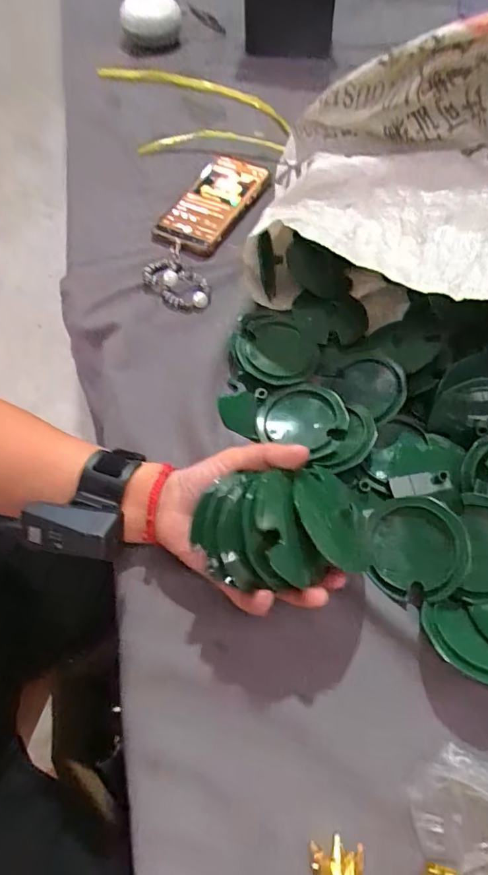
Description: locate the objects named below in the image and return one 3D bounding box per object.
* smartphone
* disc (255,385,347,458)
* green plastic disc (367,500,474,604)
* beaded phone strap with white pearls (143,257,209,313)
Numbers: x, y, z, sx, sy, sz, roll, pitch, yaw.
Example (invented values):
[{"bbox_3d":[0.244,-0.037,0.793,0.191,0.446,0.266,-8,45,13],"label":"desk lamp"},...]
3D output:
[{"bbox_3d":[-0.036,-0.270,0.552,0.082,0.018,0.162,22,65,13],"label":"smartphone"},{"bbox_3d":[0.051,-0.017,0.415,0.073,0.013,0.067,0,60,-1],"label":"disc"},{"bbox_3d":[0.130,0.082,0.350,0.066,0.006,0.072,-8,65,17],"label":"green plastic disc"},{"bbox_3d":[-0.070,-0.159,0.489,0.083,0.021,0.041,38,68,19],"label":"beaded phone strap with white pearls"}]

